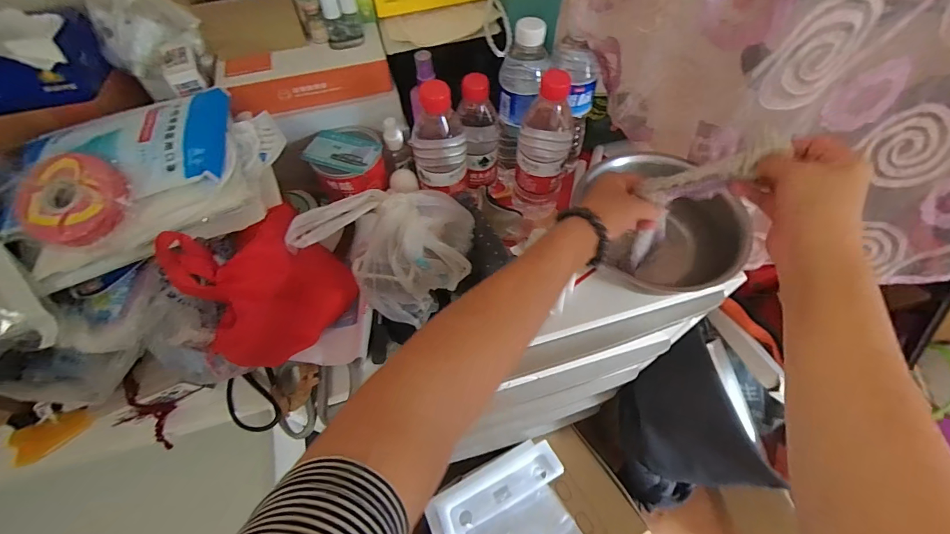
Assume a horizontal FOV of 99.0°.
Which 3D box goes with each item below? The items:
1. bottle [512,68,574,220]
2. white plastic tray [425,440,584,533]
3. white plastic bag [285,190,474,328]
[{"bbox_3d":[0.081,-0.137,0.498,0.064,0.193,0.056,12,60,9],"label":"bottle"},{"bbox_3d":[0.088,0.614,0.962,0.341,0.067,0.292,-27,62,-14],"label":"white plastic tray"},{"bbox_3d":[-0.067,-0.012,0.416,0.177,0.144,0.080,-31,63,-16],"label":"white plastic bag"}]

